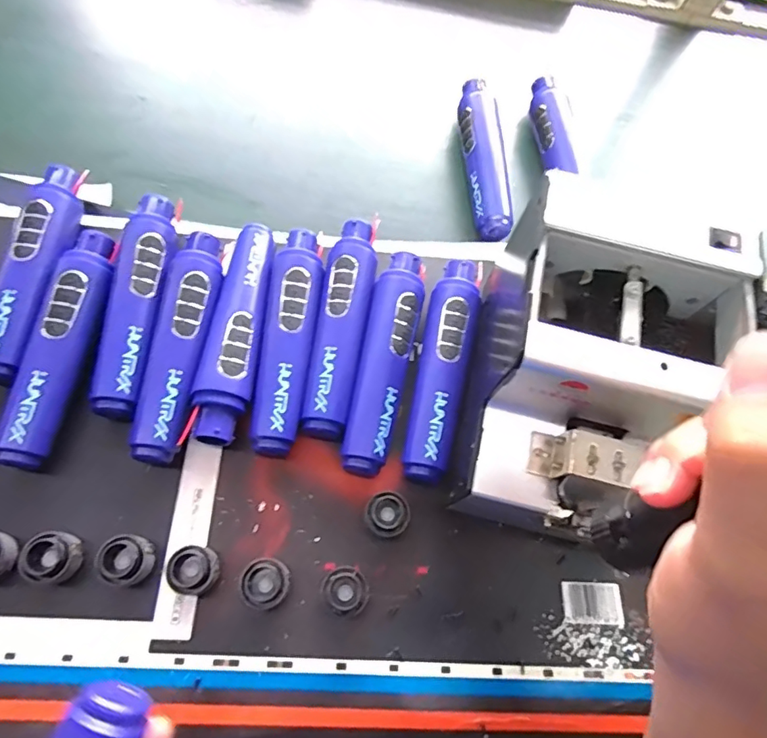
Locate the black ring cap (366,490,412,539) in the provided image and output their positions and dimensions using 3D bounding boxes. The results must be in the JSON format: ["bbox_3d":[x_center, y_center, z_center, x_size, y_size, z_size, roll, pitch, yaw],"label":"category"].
[{"bbox_3d":[0.003,0.098,0.348,0.029,0.024,0.028,2,67,-5],"label":"black ring cap"}]

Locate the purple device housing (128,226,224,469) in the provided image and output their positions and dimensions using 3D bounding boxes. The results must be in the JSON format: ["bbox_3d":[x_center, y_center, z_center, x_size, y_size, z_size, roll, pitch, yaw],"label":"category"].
[{"bbox_3d":[-0.144,-0.020,0.374,0.034,0.037,0.173,9,67,-3],"label":"purple device housing"}]

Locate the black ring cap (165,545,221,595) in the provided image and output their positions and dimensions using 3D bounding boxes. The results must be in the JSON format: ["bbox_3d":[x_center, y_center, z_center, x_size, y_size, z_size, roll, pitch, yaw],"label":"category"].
[{"bbox_3d":[-0.118,0.126,0.323,0.025,0.028,0.027,2,67,-5],"label":"black ring cap"}]

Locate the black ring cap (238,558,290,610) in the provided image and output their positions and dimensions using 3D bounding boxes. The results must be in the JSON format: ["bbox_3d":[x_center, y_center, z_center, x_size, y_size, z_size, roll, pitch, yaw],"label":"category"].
[{"bbox_3d":[-0.074,0.135,0.327,0.027,0.022,0.030,34,68,8],"label":"black ring cap"}]

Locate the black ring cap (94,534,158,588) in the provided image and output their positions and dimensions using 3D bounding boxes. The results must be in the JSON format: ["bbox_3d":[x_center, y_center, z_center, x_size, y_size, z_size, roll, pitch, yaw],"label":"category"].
[{"bbox_3d":[-0.160,0.119,0.322,0.028,0.023,0.029,2,67,-5],"label":"black ring cap"}]

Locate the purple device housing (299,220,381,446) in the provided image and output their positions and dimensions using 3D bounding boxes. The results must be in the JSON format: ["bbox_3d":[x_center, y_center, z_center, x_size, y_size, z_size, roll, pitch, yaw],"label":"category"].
[{"bbox_3d":[-0.031,-0.034,0.390,0.035,0.036,0.172,11,66,-2],"label":"purple device housing"}]

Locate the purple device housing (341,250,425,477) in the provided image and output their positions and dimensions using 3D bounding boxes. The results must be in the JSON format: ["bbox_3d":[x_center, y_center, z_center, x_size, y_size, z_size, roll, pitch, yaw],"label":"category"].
[{"bbox_3d":[0.002,-0.008,0.384,0.036,0.032,0.172,12,66,-1],"label":"purple device housing"}]

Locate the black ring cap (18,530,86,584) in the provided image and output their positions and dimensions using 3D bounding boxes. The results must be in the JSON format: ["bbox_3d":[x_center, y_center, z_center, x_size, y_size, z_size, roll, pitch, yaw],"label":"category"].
[{"bbox_3d":[-0.203,0.116,0.319,0.025,0.025,0.029,8,67,-3],"label":"black ring cap"}]

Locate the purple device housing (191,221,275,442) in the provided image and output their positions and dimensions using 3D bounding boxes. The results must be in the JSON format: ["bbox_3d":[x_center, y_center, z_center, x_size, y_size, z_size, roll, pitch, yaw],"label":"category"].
[{"bbox_3d":[-0.108,-0.030,0.381,0.037,0.034,0.173,4,67,-5],"label":"purple device housing"}]

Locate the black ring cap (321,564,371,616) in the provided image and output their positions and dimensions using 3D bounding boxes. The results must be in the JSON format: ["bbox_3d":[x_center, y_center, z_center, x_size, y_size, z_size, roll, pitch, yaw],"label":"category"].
[{"bbox_3d":[-0.024,0.140,0.328,0.028,0.024,0.027,2,67,-5],"label":"black ring cap"}]

